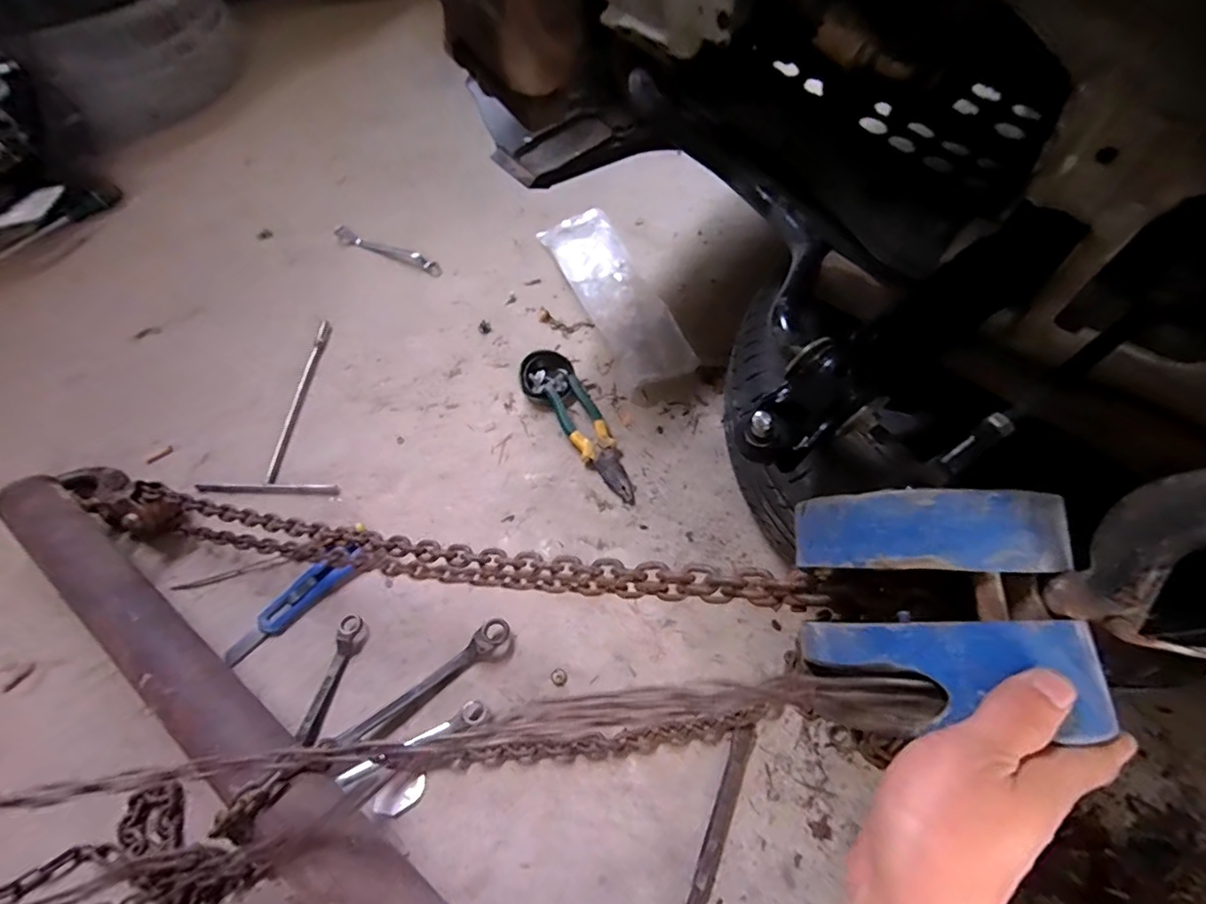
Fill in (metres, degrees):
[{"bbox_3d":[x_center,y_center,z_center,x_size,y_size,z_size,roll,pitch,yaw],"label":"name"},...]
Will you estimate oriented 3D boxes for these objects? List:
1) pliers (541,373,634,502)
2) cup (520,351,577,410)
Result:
[{"bbox_3d":[-0.014,-0.016,0.719,0.055,0.024,0.204,-24,61,-11],"label":"pliers"},{"bbox_3d":[-0.079,-0.103,0.771,0.074,0.032,0.088,-12,60,-4],"label":"cup"}]

